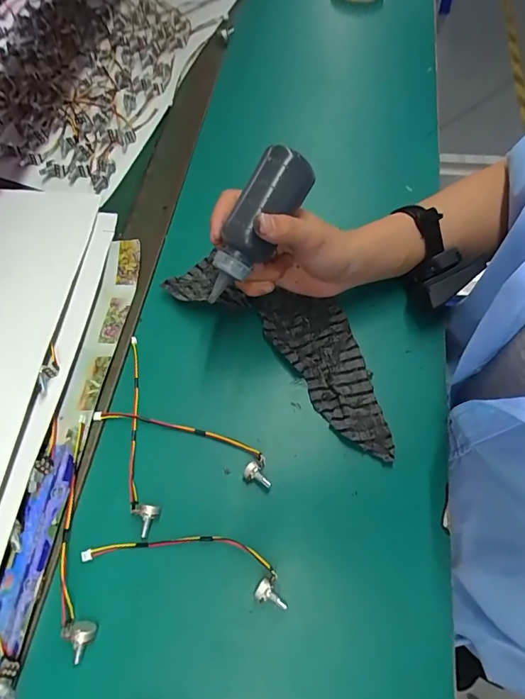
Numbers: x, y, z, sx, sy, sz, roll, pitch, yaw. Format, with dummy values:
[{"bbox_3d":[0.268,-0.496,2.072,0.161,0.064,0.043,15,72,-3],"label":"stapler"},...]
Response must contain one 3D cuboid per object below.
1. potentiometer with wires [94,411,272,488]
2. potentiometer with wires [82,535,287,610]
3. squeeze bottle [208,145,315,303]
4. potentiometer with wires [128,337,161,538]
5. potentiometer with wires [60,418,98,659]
[{"bbox_3d":[-0.068,0.075,0.372,0.165,0.016,0.026,20,65,8],"label":"potentiometer with wires"},{"bbox_3d":[-0.059,0.159,0.331,0.152,0.016,0.036,11,64,4],"label":"potentiometer with wires"},{"bbox_3d":[-0.007,-0.095,0.332,0.036,0.031,0.123,32,96,13],"label":"squeeze bottle"},{"bbox_3d":[-0.112,0.068,0.376,0.023,0.012,0.177,-13,65,-8],"label":"potentiometer with wires"},{"bbox_3d":[-0.147,0.139,0.337,0.022,0.012,0.176,-10,64,-7],"label":"potentiometer with wires"}]

